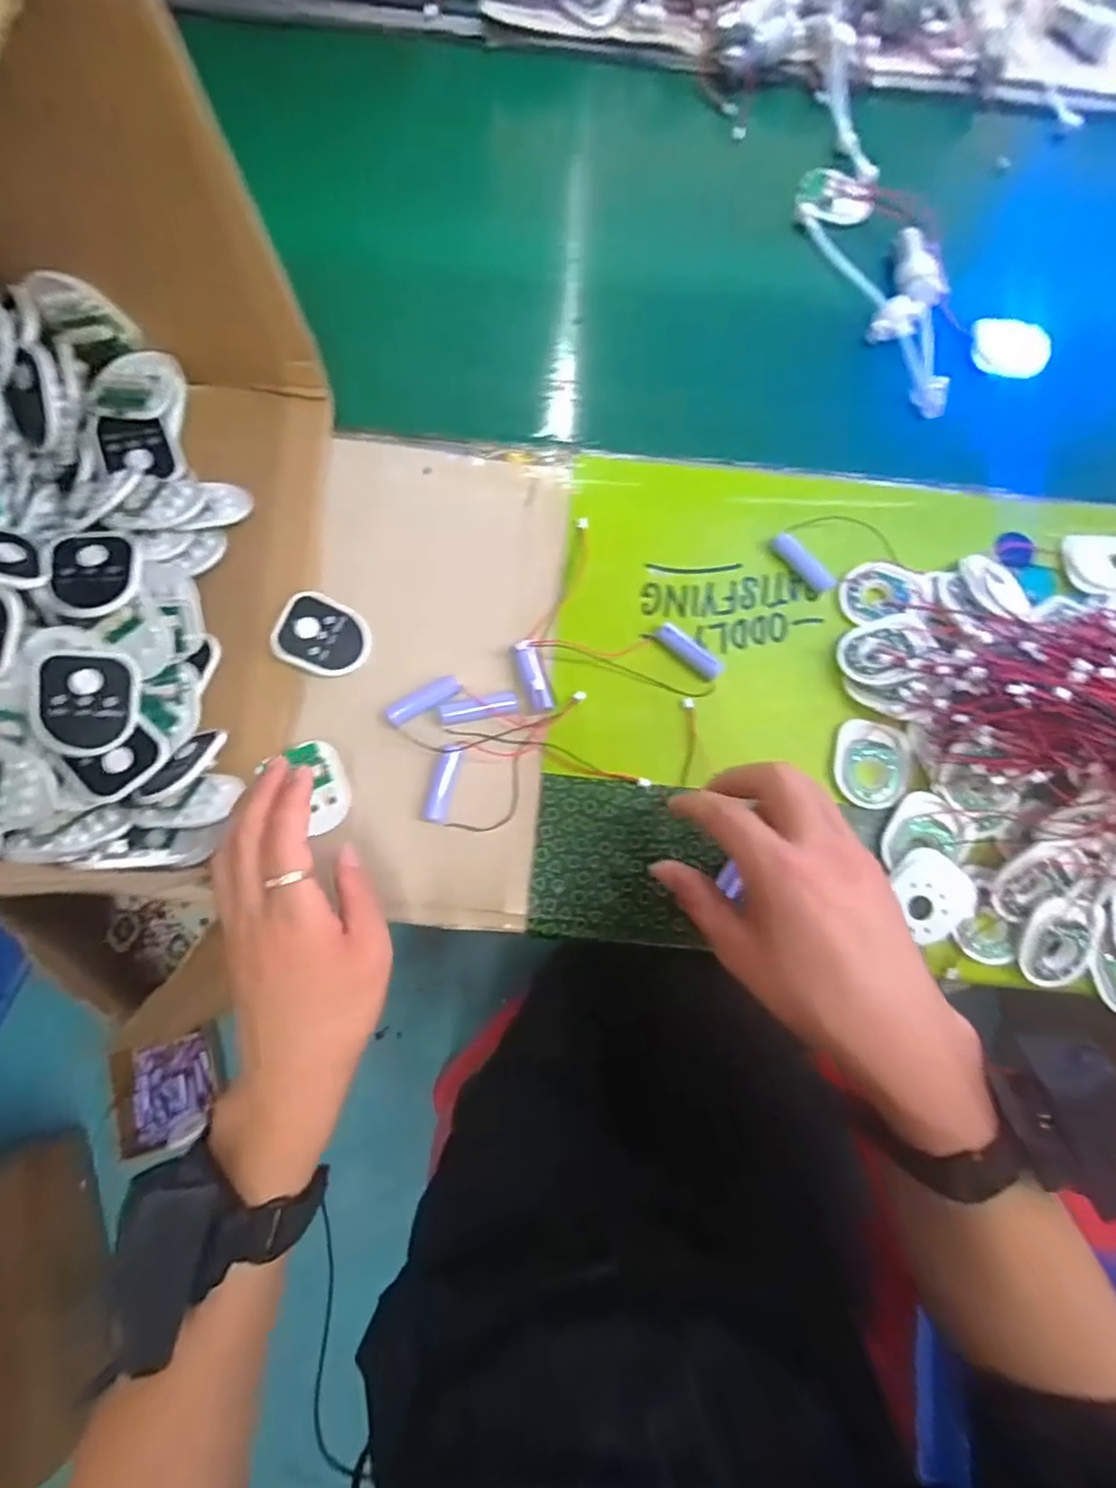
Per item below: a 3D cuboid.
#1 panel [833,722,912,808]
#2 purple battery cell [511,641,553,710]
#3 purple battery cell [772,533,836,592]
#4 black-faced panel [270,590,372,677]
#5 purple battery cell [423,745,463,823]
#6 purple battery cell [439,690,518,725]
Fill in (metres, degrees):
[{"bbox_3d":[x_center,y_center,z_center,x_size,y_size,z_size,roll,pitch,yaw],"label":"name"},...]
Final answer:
[{"bbox_3d":[0.207,0.013,0.429,0.048,0.008,0.057,10,76,1],"label":"panel"},{"bbox_3d":[-0.017,-0.045,0.431,0.019,0.015,0.047,-17,86,-5],"label":"purple battery cell"},{"bbox_3d":[0.172,-0.128,0.457,0.011,0.013,0.052,-40,80,-10],"label":"purple battery cell"},{"bbox_3d":[-0.156,-0.071,0.435,0.058,0.008,0.049,27,74,-20],"label":"black-faced panel"},{"bbox_3d":[-0.073,0.026,0.418,0.014,0.019,0.050,13,76,2],"label":"purple battery cell"},{"bbox_3d":[-0.052,-0.024,0.428,0.051,0.010,0.013,-11,76,-4],"label":"purple battery cell"}]

